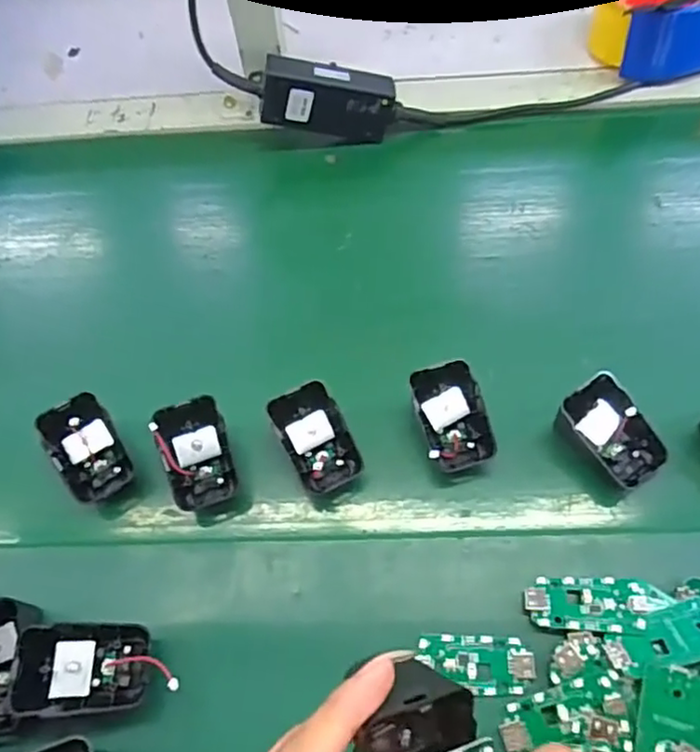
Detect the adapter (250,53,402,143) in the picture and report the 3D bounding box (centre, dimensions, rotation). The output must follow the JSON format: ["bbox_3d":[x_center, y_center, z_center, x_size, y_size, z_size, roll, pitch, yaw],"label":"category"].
[{"bbox_3d":[-0.020,-0.244,0.561,0.120,0.051,0.030,6,57,-12],"label":"adapter"}]

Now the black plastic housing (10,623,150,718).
[{"bbox_3d":[-0.145,0.159,0.350,0.071,0.025,0.043,2,79,-16],"label":"black plastic housing"}]

